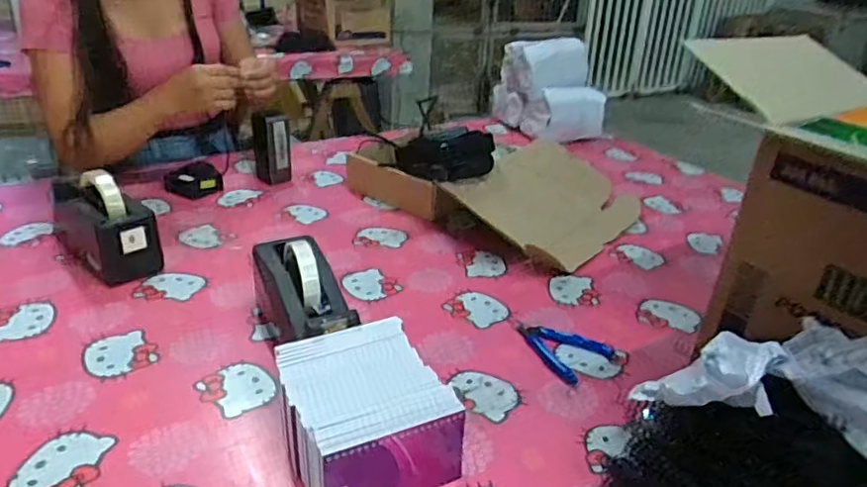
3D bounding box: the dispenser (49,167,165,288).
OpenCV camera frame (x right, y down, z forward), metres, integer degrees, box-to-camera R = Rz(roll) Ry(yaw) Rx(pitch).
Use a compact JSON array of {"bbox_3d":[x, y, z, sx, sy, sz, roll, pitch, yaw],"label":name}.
[{"bbox_3d":[-0.462,-0.035,0.854,0.190,0.120,0.080,27,36,35],"label":"dispenser"}]

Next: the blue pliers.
[{"bbox_3d":[0.149,0.121,0.760,0.082,0.012,0.129,-18,36,-34],"label":"blue pliers"}]

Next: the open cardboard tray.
[{"bbox_3d":[0.119,-0.112,1.108,0.360,0.082,0.445,-22,38,-39],"label":"open cardboard tray"}]

